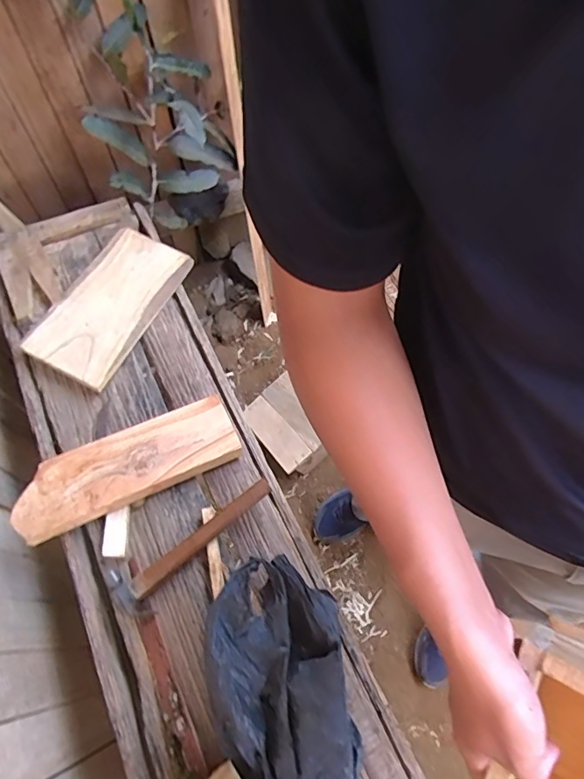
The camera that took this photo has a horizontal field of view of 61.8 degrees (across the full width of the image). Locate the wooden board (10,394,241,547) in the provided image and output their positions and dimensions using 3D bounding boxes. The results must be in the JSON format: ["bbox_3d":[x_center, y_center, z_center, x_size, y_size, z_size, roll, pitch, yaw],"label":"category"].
[{"bbox_3d":[-0.263,0.119,0.788,0.343,0.026,0.116,-23,62,-14],"label":"wooden board"}]

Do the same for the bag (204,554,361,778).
[{"bbox_3d":[-0.013,0.369,0.597,0.167,0.119,0.300,-10,68,-5],"label":"bag"}]

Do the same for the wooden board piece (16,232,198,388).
[{"bbox_3d":[-0.349,-0.170,0.944,0.171,0.038,0.329,24,69,9],"label":"wooden board piece"}]

